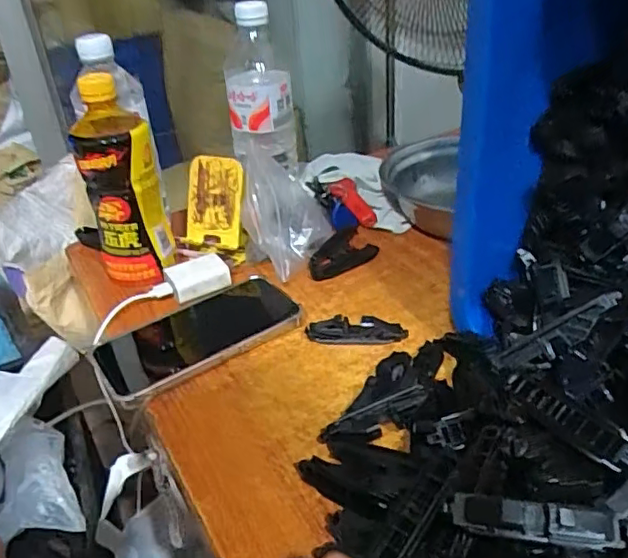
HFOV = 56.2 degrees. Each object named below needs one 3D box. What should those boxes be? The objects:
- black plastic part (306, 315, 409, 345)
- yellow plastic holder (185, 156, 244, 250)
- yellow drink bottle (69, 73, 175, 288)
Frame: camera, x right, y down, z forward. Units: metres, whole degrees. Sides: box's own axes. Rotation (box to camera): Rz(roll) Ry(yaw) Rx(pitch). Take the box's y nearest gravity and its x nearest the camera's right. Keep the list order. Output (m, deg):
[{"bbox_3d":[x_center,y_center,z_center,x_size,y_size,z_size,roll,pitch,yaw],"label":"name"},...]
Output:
[{"bbox_3d":[0.034,0.042,0.479,0.080,0.020,0.018,-3,32,6],"label":"black plastic part"},{"bbox_3d":[-0.102,-0.078,0.599,0.064,0.090,0.016,9,12,22],"label":"yellow plastic holder"},{"bbox_3d":[-0.182,-0.095,0.549,0.067,0.182,0.082,-17,33,-16],"label":"yellow drink bottle"}]

